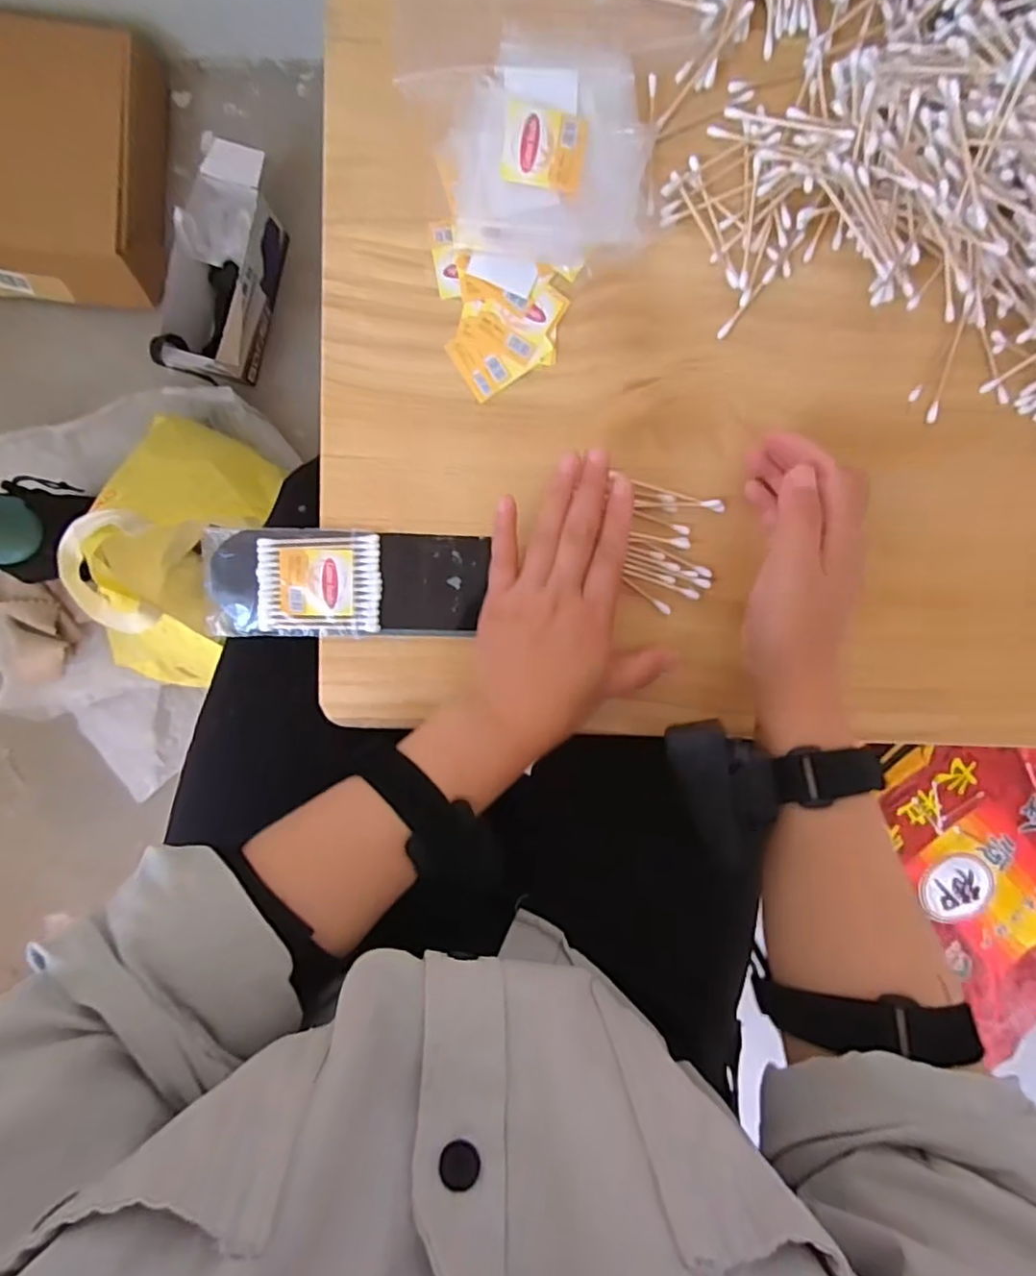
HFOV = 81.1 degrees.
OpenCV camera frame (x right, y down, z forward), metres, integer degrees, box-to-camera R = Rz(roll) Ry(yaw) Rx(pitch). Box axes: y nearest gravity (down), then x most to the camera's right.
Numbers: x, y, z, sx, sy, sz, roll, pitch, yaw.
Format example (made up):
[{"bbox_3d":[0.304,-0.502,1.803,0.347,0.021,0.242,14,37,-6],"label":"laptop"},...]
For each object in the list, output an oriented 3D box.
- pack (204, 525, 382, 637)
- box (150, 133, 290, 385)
[{"bbox_3d":[-0.136,-0.033,0.366,0.105,0.013,0.064,2,95,0],"label":"pack"},{"bbox_3d":[-0.391,-0.476,0.792,0.110,0.111,0.281,14,95,-1],"label":"box"}]

